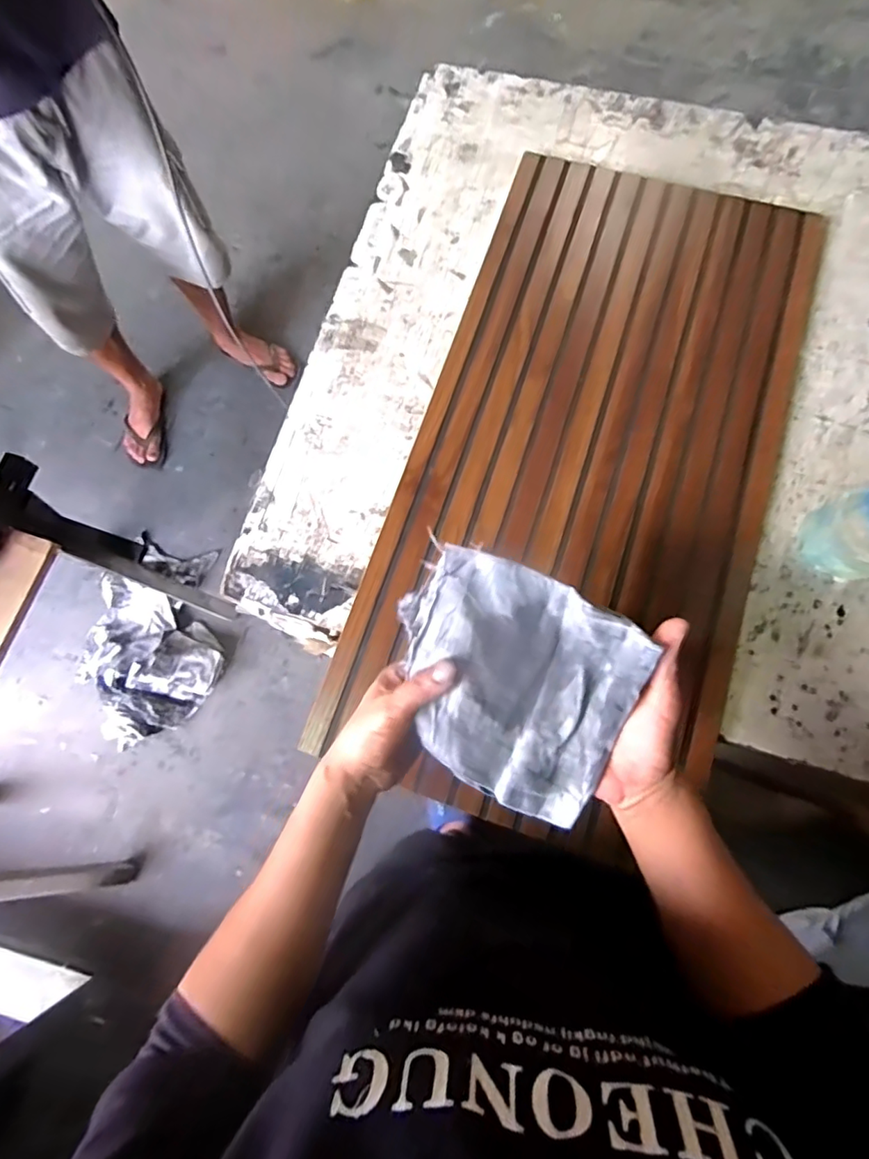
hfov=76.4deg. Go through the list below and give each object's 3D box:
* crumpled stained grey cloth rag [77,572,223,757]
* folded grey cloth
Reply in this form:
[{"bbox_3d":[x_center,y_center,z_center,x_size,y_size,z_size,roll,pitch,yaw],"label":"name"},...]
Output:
[{"bbox_3d":[-0.754,0.193,1.373,0.426,0.081,0.326,36,78,11],"label":"crumpled stained grey cloth rag"},{"bbox_3d":[0.046,0.066,0.380,0.163,0.034,0.145,26,91,18],"label":"folded grey cloth"}]

